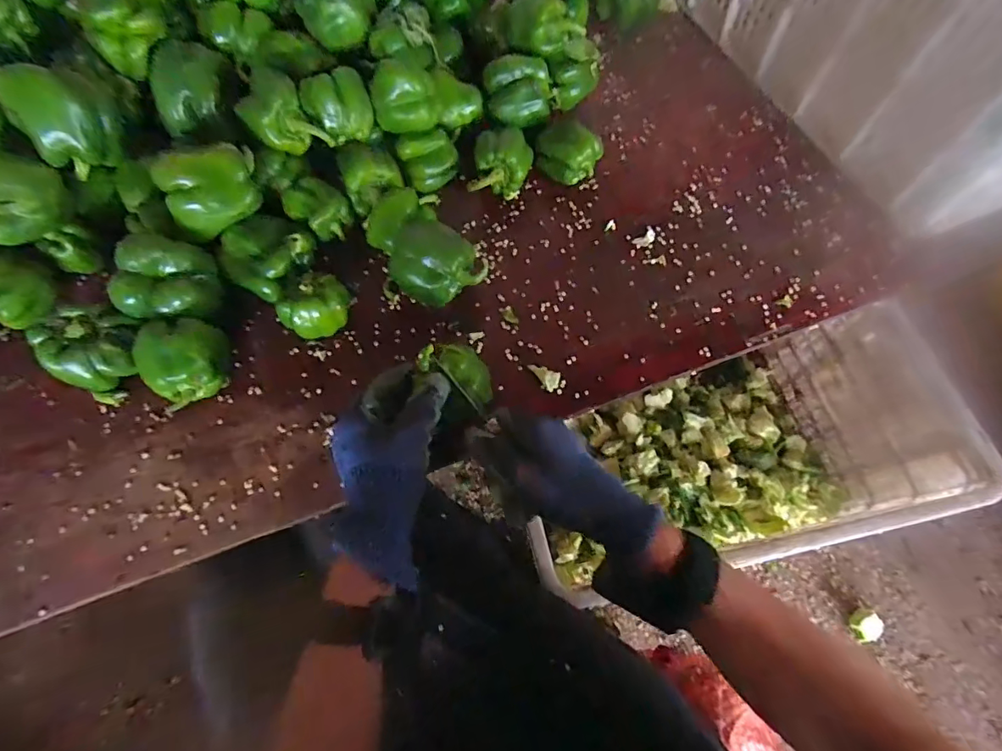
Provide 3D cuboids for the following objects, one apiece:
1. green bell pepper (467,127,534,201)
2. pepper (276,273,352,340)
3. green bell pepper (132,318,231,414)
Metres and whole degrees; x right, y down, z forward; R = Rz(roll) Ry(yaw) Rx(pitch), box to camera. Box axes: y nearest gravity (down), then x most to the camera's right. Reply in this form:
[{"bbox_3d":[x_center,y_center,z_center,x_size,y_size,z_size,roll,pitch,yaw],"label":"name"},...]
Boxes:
[{"bbox_3d":[0.000,-0.235,0.542,0.063,0.059,0.078,14,69,7],"label":"green bell pepper"},{"bbox_3d":[-0.183,-0.068,0.481,0.055,0.051,0.065,32,72,13],"label":"pepper"},{"bbox_3d":[-0.293,-0.011,0.444,0.073,0.073,0.059,-29,70,-10],"label":"green bell pepper"}]

